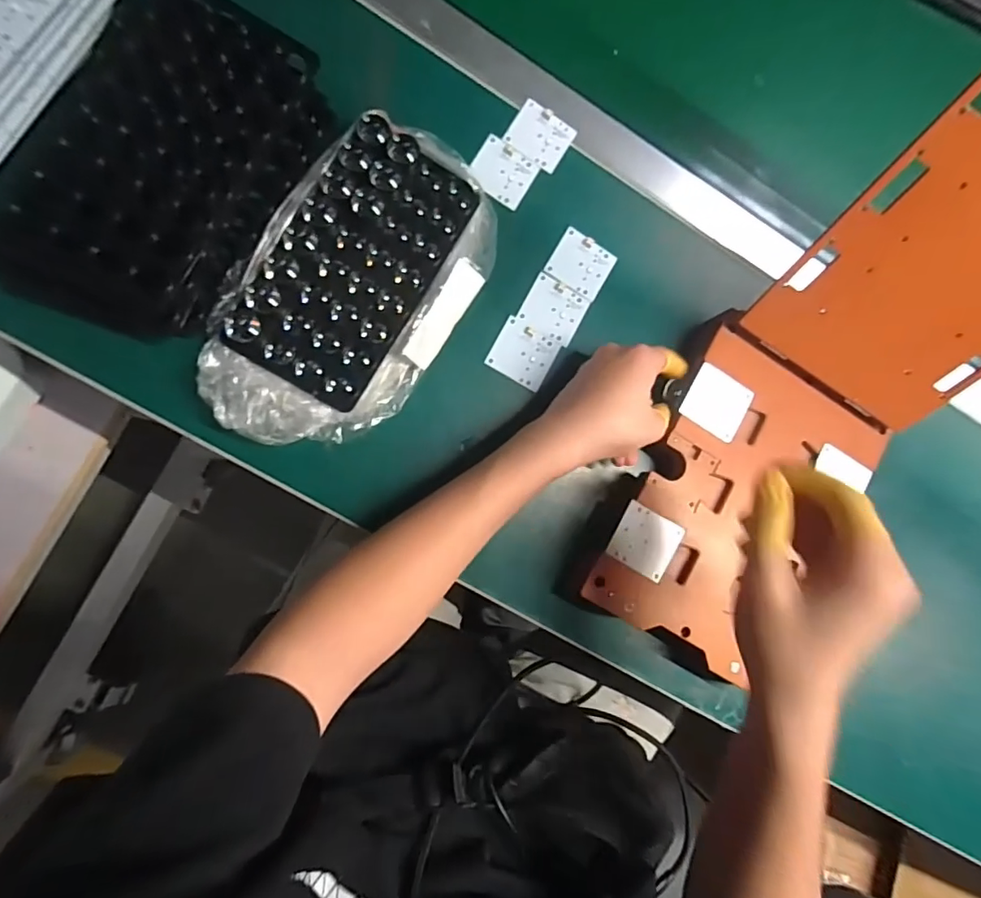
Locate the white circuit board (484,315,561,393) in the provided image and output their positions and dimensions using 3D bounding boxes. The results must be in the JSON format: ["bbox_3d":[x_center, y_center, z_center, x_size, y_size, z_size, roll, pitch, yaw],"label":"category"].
[{"bbox_3d":[0.026,-0.075,0.405,0.047,0.004,0.044,29,84,-7],"label":"white circuit board"}]

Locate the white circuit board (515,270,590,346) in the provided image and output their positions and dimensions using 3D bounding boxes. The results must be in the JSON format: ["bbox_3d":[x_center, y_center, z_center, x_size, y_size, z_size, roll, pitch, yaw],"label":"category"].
[{"bbox_3d":[0.051,-0.111,0.412,0.047,0.004,0.044,30,84,-7],"label":"white circuit board"}]

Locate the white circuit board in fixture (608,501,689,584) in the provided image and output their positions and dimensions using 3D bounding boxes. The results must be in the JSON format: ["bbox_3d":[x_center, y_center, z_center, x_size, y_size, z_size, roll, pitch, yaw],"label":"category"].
[{"bbox_3d":[0.113,0.067,0.376,0.048,0.004,0.045,31,82,-7],"label":"white circuit board in fixture"}]

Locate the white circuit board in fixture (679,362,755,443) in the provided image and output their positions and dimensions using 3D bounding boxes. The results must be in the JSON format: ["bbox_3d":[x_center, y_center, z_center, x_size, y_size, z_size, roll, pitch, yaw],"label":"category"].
[{"bbox_3d":[0.175,-0.036,0.397,0.048,0.006,0.047,33,83,-7],"label":"white circuit board in fixture"}]

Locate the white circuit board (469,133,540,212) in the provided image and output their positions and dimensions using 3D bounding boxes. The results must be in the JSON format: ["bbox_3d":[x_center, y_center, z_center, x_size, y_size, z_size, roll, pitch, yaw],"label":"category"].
[{"bbox_3d":[0.010,-0.220,0.410,0.047,0.004,0.044,31,84,-7],"label":"white circuit board"}]

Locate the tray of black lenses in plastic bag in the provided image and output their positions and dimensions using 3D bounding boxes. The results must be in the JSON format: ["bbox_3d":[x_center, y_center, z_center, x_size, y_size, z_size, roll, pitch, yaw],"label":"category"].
[{"bbox_3d":[-0.097,-0.111,0.366,0.138,0.035,0.235,34,83,-7],"label":"tray of black lenses in plastic bag"}]

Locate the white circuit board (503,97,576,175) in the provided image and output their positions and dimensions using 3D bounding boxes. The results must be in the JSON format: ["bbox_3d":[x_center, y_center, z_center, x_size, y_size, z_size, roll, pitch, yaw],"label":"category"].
[{"bbox_3d":[0.041,-0.253,0.418,0.047,0.004,0.046,30,84,-7],"label":"white circuit board"}]

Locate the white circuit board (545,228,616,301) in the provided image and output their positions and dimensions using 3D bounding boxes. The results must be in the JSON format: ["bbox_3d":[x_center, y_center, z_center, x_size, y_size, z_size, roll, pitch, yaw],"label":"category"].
[{"bbox_3d":[0.074,-0.150,0.418,0.047,0.004,0.045,30,84,-7],"label":"white circuit board"}]

